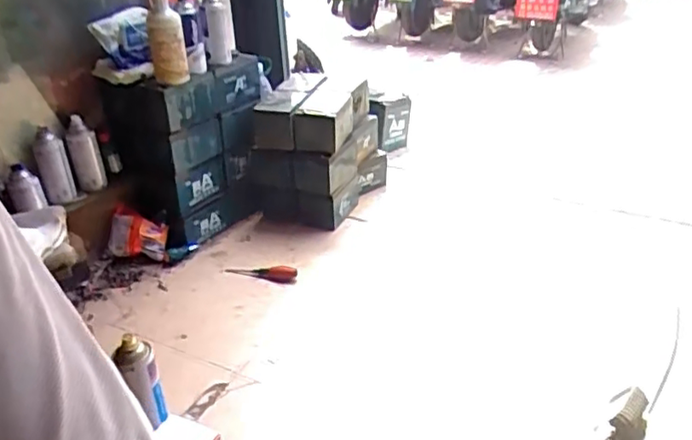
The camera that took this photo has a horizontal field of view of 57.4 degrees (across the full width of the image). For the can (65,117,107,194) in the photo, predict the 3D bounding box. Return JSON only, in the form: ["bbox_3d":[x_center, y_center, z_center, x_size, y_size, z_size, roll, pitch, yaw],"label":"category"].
[{"bbox_3d":[-0.543,-0.134,1.318,0.059,0.154,0.052,-15,33,-21],"label":"can"}]

